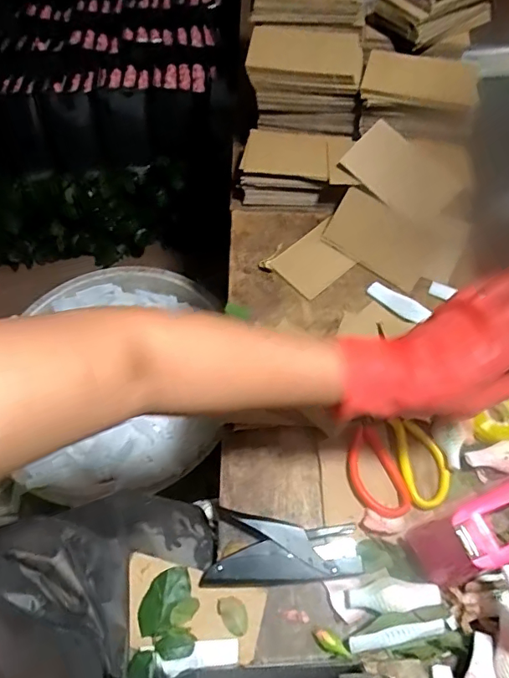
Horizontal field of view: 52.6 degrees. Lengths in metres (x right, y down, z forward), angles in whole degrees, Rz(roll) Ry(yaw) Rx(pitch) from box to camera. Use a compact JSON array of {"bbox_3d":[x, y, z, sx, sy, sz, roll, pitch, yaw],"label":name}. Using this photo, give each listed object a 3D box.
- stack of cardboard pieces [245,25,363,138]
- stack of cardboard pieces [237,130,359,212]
[{"bbox_3d":[0.067,-0.348,0.696,0.150,0.088,0.111,5,62,4],"label":"stack of cardboard pieces"},{"bbox_3d":[0.057,-0.228,0.716,0.156,0.074,0.076,9,62,6],"label":"stack of cardboard pieces"}]

